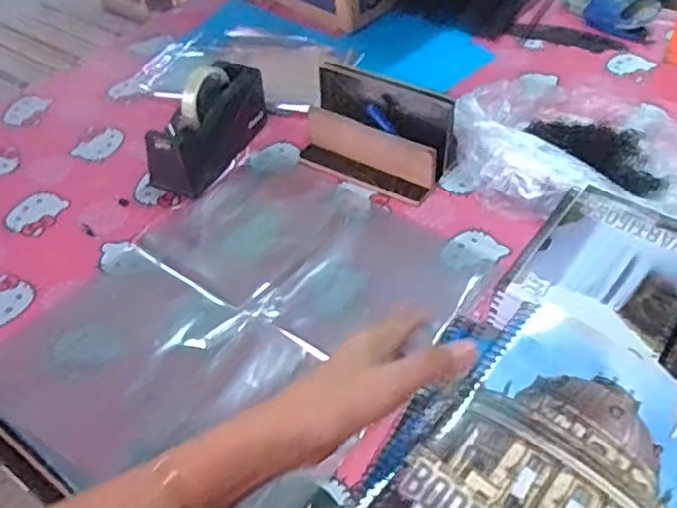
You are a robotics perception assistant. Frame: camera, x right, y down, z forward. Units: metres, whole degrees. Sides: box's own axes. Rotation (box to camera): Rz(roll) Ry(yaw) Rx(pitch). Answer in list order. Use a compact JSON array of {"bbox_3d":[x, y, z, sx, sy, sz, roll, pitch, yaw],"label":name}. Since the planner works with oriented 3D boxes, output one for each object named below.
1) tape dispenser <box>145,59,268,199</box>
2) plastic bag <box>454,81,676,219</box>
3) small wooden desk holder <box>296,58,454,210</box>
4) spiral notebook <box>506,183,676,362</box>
[{"bbox_3d":[-0.176,-0.175,0.898,0.074,0.112,0.204,23,51,22],"label":"tape dispenser"},{"bbox_3d":[0.313,-0.145,0.874,0.303,0.077,0.245,3,46,5],"label":"plastic bag"},{"bbox_3d":[0.048,-0.169,0.883,0.206,0.117,0.106,23,51,22],"label":"small wooden desk holder"},{"bbox_3d":[0.282,0.008,0.657,0.146,0.008,0.191,27,53,25],"label":"spiral notebook"}]

